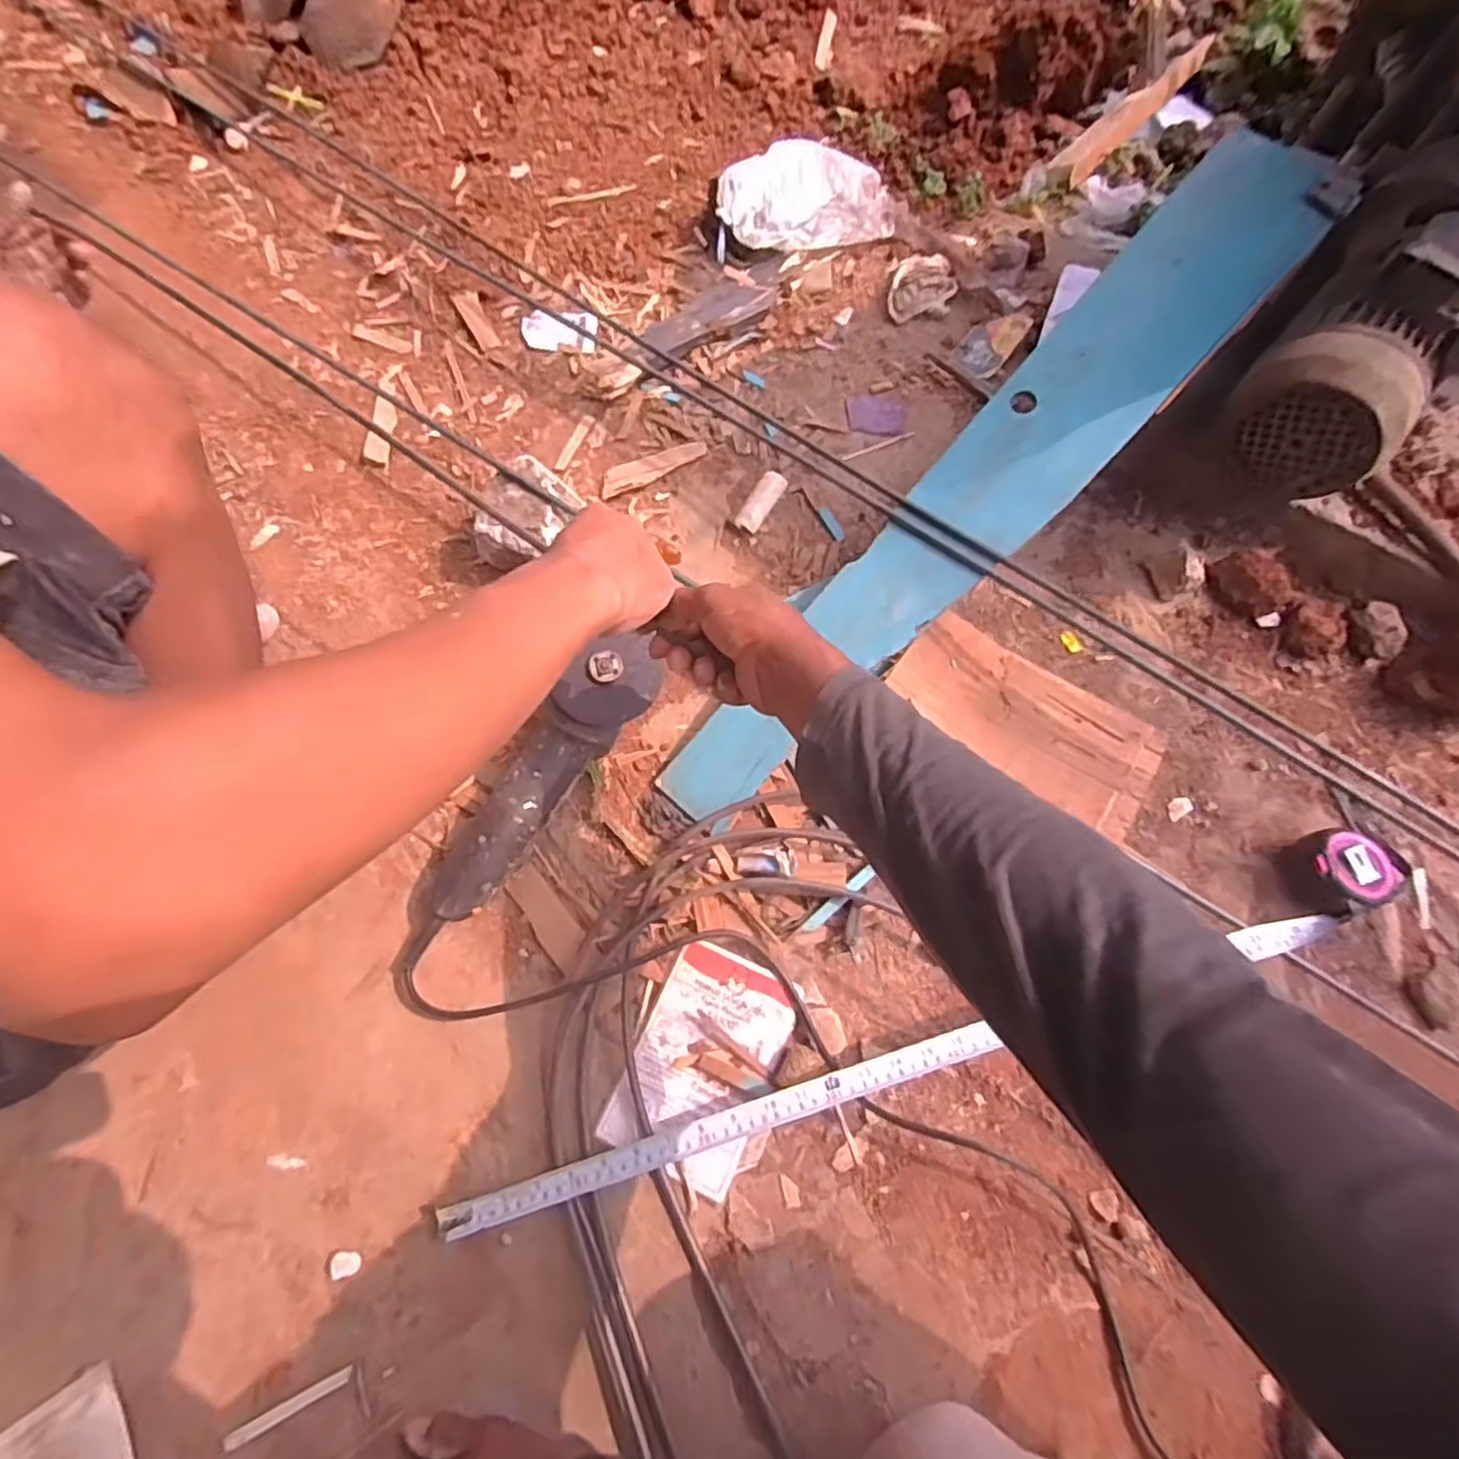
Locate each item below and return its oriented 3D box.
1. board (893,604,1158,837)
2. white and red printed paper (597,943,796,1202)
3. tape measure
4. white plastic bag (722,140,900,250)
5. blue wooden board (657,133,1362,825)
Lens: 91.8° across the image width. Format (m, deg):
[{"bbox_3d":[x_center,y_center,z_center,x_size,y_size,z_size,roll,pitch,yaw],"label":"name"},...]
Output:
[{"bbox_3d":[0.286,-0.013,0.687,0.247,0.015,0.117,34,73,11],"label":"board"},{"bbox_3d":[-0.020,0.270,0.580,0.109,0.025,0.165,24,71,8],"label":"white and red printed paper"},{"bbox_3d":[0.186,0.231,0.566,0.849,0.066,0.069,-17,71,-7],"label":"tape measure"},{"bbox_3d":[0.104,-0.683,0.906,0.264,0.077,0.100,-19,71,-24],"label":"white plastic bag"},{"bbox_3d":[0.245,-0.230,0.674,0.134,0.032,0.832,44,90,13],"label":"blue wooden board"}]

